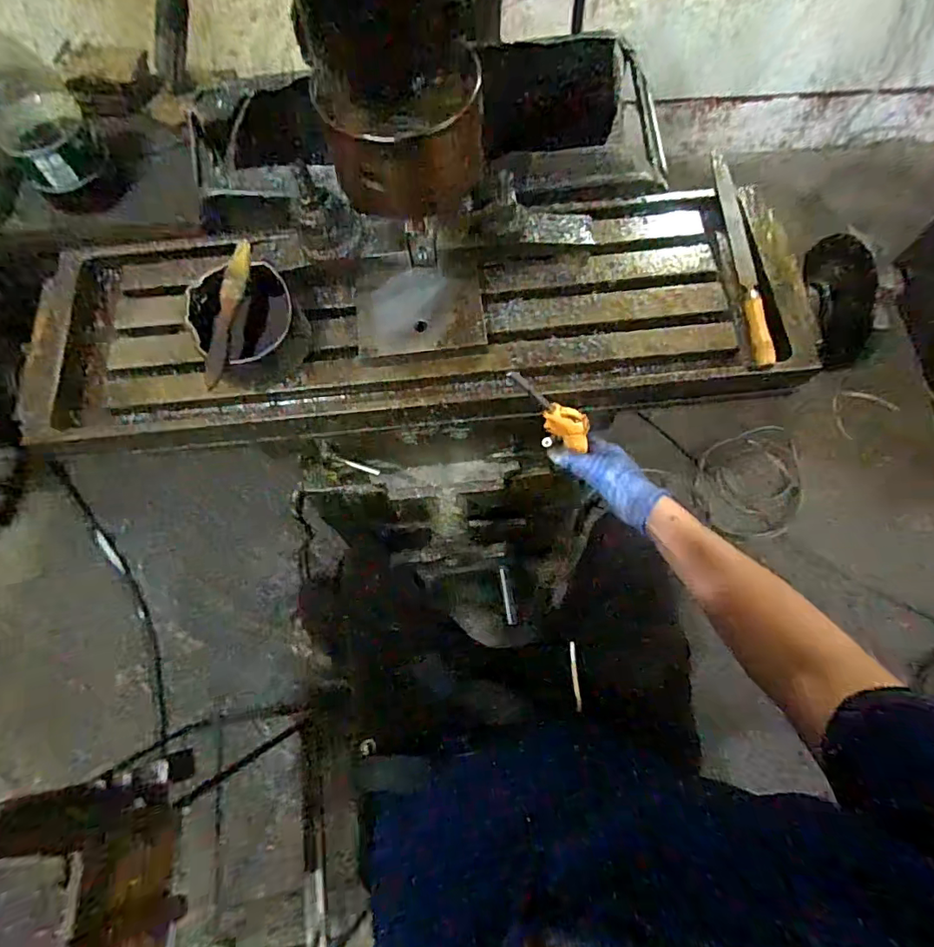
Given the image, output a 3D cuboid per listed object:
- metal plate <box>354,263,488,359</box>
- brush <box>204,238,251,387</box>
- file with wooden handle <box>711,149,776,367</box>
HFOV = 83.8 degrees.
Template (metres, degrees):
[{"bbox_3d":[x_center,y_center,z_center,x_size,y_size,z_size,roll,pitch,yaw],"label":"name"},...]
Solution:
[{"bbox_3d":[-0.047,-0.167,0.528,0.128,0.010,0.100,-9,69,-6],"label":"metal plate"},{"bbox_3d":[-0.225,-0.150,0.487,0.019,0.021,0.145,6,71,3],"label":"brush"},{"bbox_3d":[0.292,-0.236,0.551,0.020,0.018,0.279,-1,71,1],"label":"file with wooden handle"}]

